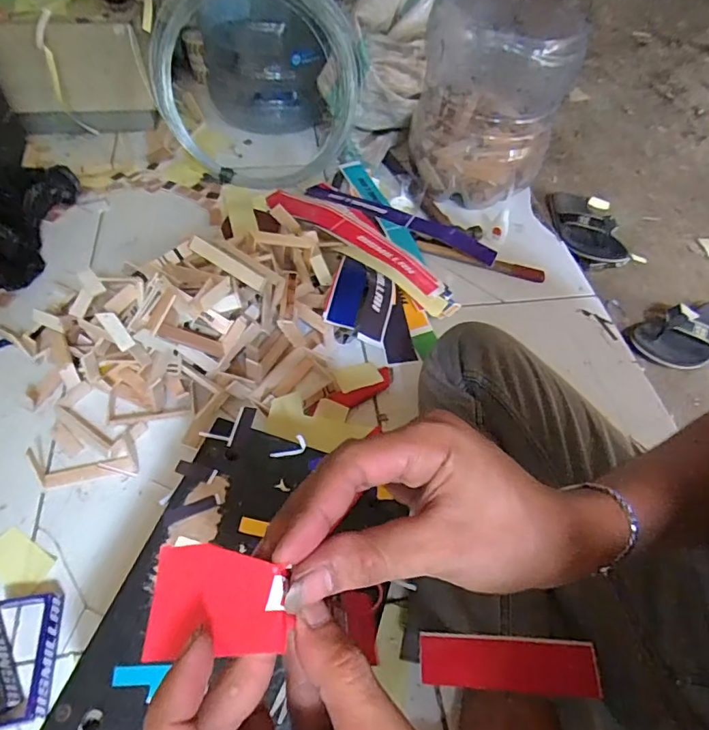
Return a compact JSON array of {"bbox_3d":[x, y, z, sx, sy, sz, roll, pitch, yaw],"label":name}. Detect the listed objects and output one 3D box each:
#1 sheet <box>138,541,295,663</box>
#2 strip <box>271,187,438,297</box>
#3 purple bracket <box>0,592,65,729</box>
[{"bbox_3d":[-0.051,0.086,0.186,0.050,0.004,0.038,-5,55,2],"label":"sheet"},{"bbox_3d":[-0.007,-0.214,0.820,0.339,0.016,0.063,34,58,20],"label":"strip"},{"bbox_3d":[-0.309,0.271,0.468,0.057,0.012,0.107,-7,54,-9],"label":"purple bracket"}]

